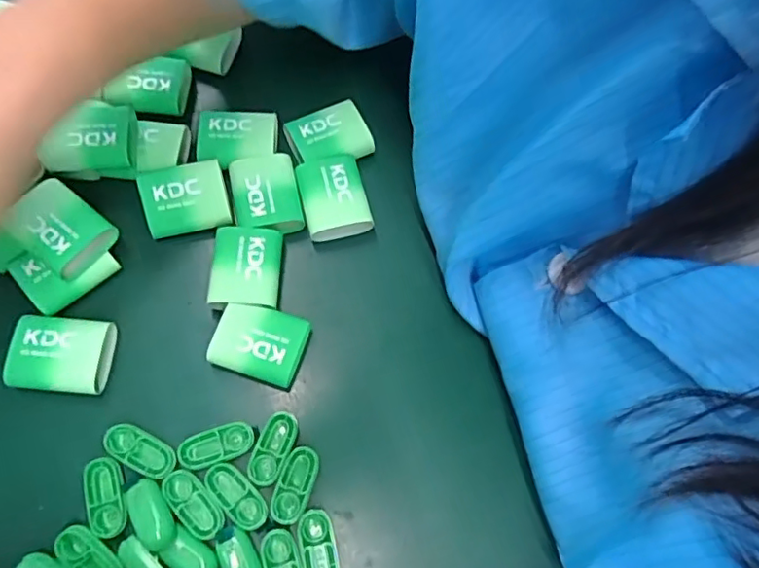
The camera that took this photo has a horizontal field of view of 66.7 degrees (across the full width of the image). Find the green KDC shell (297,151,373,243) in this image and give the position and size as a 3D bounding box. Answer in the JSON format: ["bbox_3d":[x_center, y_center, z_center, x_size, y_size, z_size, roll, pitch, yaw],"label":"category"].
[{"bbox_3d":[-0.024,-0.045,0.316,0.034,0.021,0.046,-14,67,-5],"label":"green KDC shell"}]

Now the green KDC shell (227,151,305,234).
[{"bbox_3d":[-0.061,-0.048,0.308,0.036,0.009,0.046,-13,67,-4],"label":"green KDC shell"}]

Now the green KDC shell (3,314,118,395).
[{"bbox_3d":[-0.151,0.033,0.275,0.042,0.016,0.035,4,67,3],"label":"green KDC shell"}]

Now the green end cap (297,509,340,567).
[{"bbox_3d":[-0.027,0.120,0.260,0.016,0.007,0.033,-11,67,-3],"label":"green end cap"}]

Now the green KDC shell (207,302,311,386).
[{"bbox_3d":[-0.058,0.028,0.283,0.043,0.012,0.034,15,68,7],"label":"green KDC shell"}]

